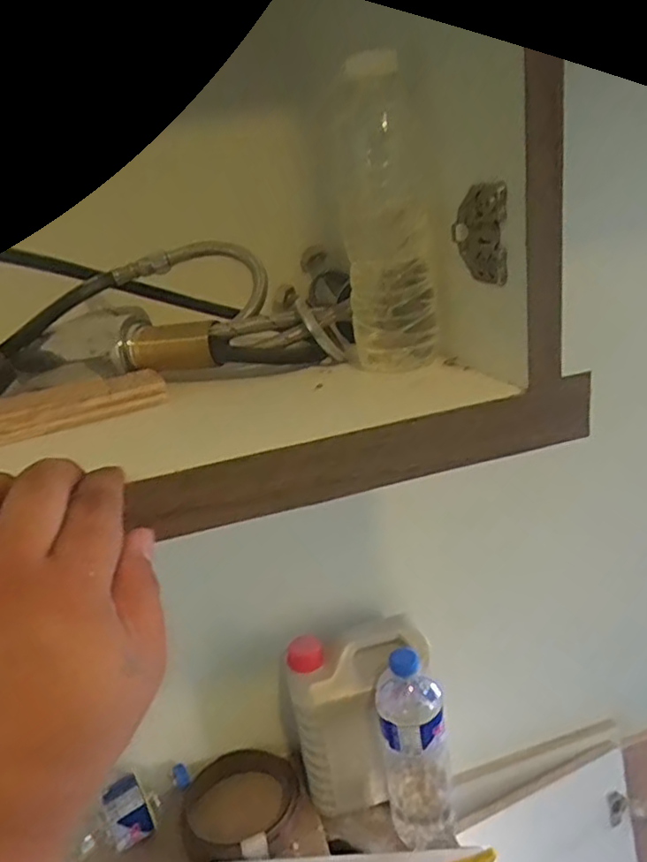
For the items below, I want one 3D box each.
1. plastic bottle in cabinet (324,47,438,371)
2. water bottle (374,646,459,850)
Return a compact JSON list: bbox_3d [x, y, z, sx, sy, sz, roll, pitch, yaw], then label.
[{"bbox_3d":[0.037,-0.132,0.390,0.060,0.177,0.050,-4,21,9],"label":"plastic bottle in cabinet"},{"bbox_3d":[0.107,0.369,0.728,0.071,0.270,0.084,-6,20,4],"label":"water bottle"}]

